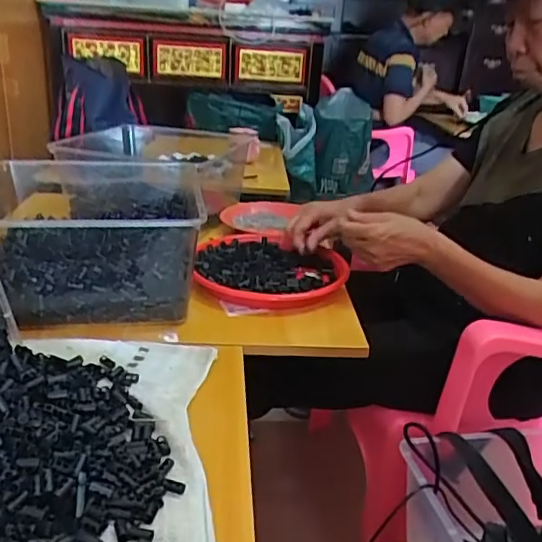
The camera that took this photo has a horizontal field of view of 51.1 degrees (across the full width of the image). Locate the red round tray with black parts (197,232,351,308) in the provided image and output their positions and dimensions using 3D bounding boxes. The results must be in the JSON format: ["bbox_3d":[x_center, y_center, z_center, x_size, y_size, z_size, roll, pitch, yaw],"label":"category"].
[{"bbox_3d":[0.001,-0.006,0.880,0.225,0.034,0.253,3,23,-5],"label":"red round tray with black parts"}]

